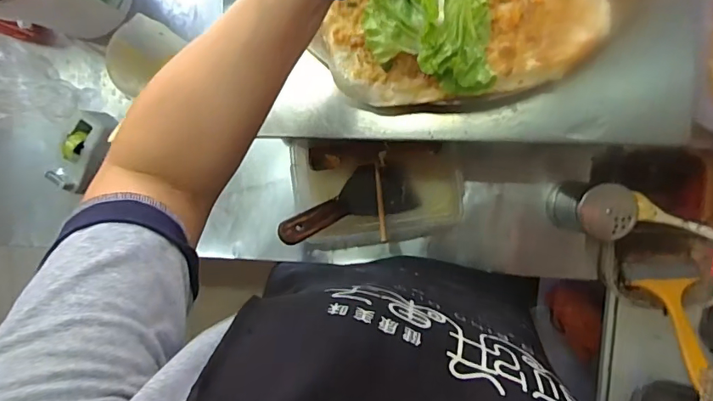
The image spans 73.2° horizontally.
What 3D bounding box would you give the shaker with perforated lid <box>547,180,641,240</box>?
[{"bbox_3d":[0.281,0.009,0.586,0.058,0.123,0.062,0,93,5],"label":"shaker with perforated lid"}]

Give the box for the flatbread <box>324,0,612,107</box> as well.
[{"bbox_3d":[0.095,-0.186,0.421,0.255,0.041,0.188,-14,92,6],"label":"flatbread"}]

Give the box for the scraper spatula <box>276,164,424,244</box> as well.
[{"bbox_3d":[-0.010,0.004,0.615,0.187,0.025,0.071,-22,91,-20],"label":"scraper spatula"}]

